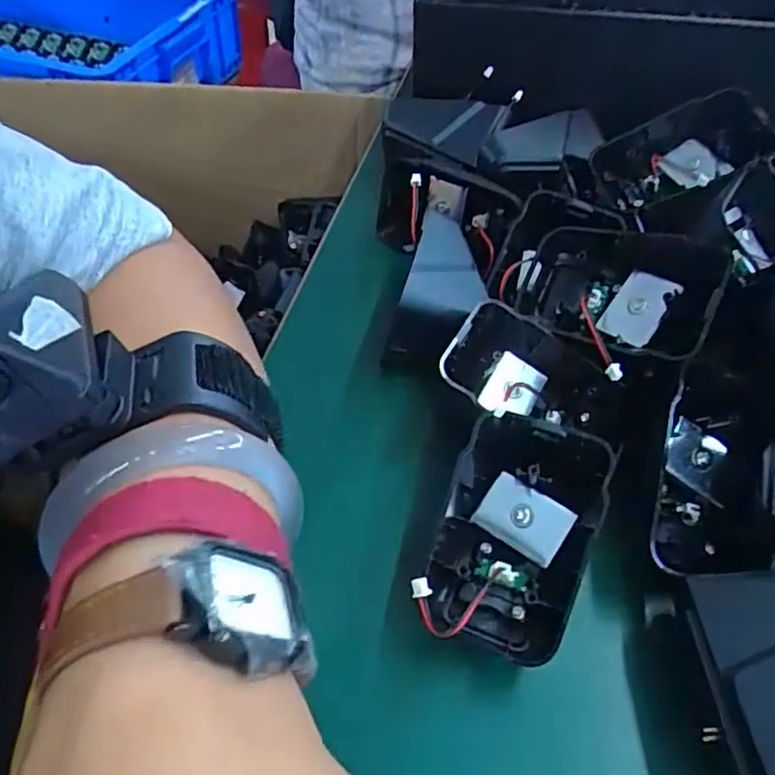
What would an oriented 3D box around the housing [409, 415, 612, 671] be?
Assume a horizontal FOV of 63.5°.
[{"bbox_3d":[0.039,0.047,0.196,0.048,0.019,0.072,16,84,32],"label":"housing"}]

